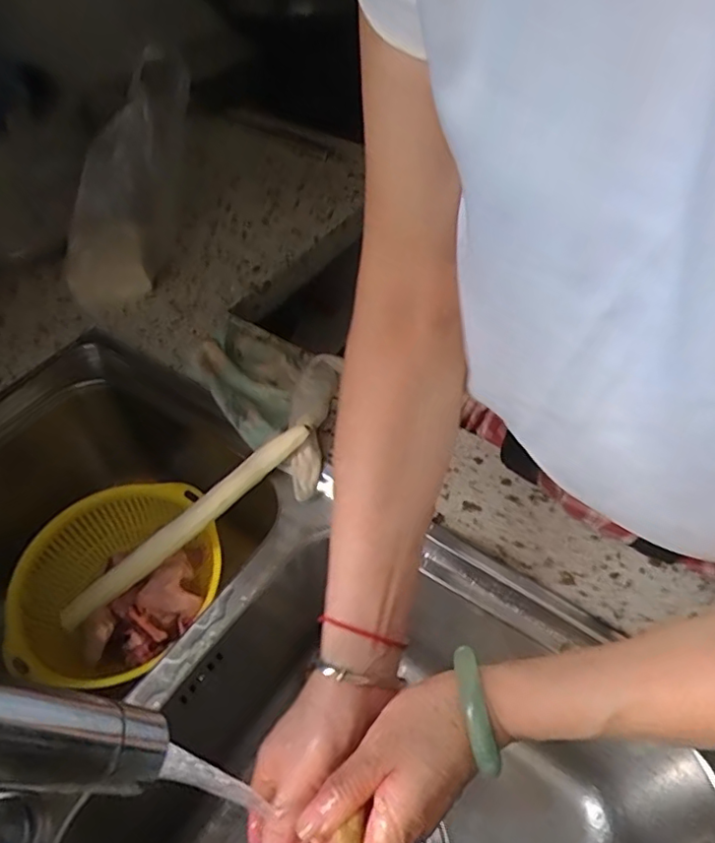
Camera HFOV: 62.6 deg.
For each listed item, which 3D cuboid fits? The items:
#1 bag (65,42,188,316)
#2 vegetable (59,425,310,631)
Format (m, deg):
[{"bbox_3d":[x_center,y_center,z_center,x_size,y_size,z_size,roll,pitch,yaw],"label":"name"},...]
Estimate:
[{"bbox_3d":[-0.247,-0.258,0.646,0.068,0.287,0.115,27,13,23],"label":"bag"},{"bbox_3d":[-0.179,0.111,0.577,0.350,0.026,0.022,-38,49,19],"label":"vegetable"}]

